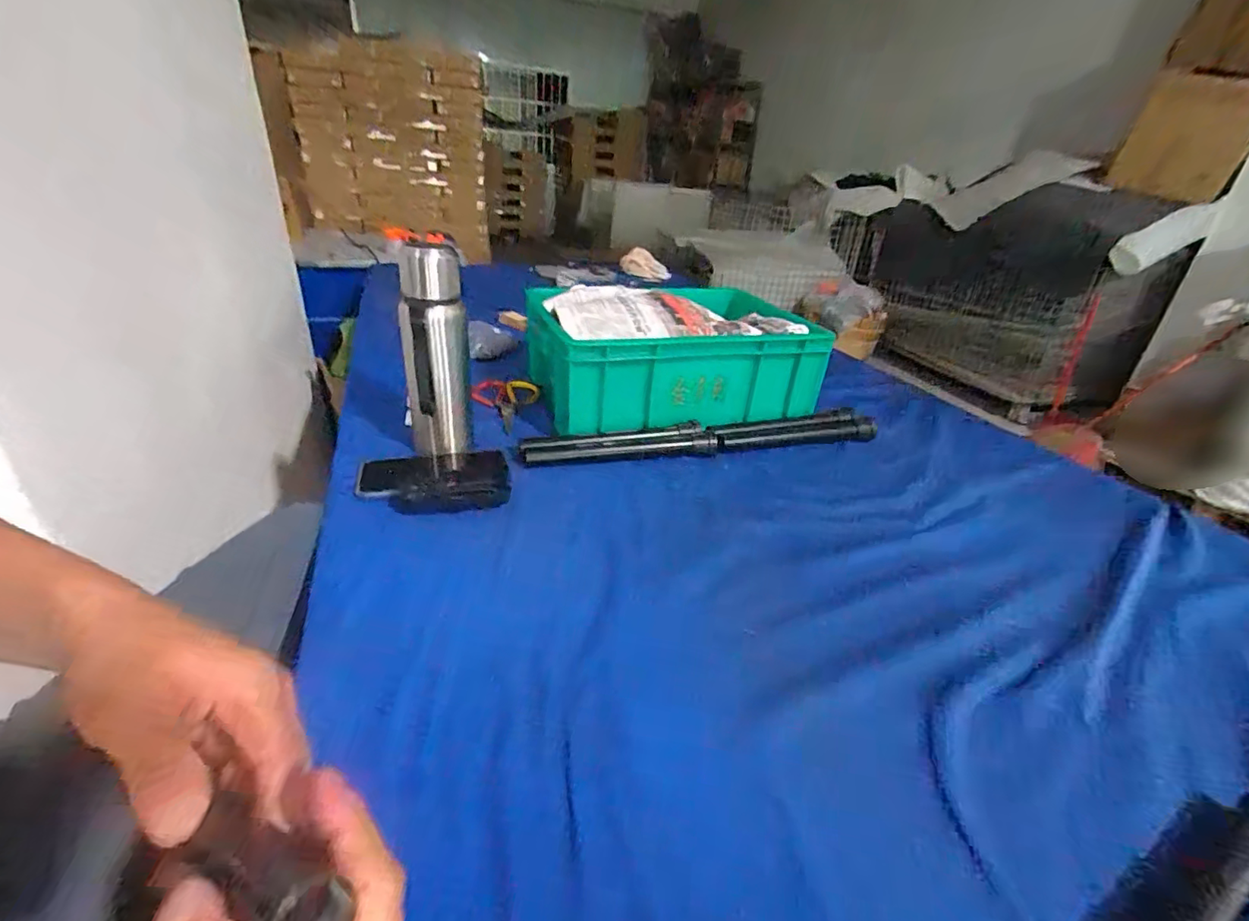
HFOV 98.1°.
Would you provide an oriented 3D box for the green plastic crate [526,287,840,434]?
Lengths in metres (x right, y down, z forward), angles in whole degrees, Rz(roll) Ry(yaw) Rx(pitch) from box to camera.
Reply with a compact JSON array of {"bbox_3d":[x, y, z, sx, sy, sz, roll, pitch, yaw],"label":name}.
[{"bbox_3d":[0.071,-0.174,0.850,0.415,0.146,0.290,-10,31,-20],"label":"green plastic crate"}]

